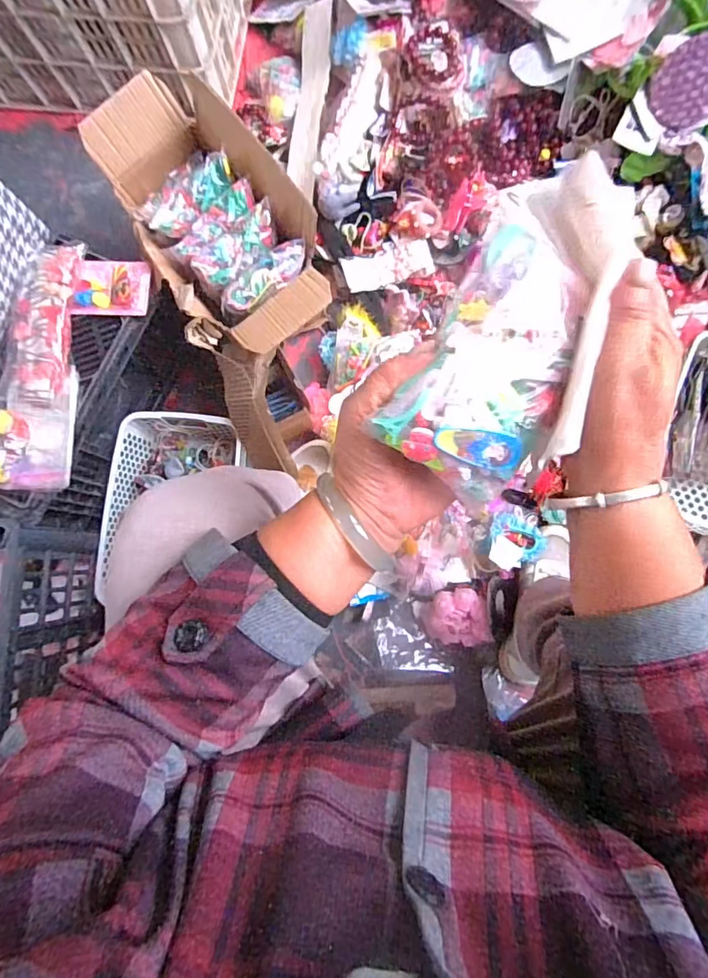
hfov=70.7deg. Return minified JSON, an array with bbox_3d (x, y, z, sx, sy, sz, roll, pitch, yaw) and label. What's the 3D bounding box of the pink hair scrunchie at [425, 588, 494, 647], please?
[{"bbox_3d":[0.155,0.196,0.758,0.089,0.044,0.086,-11,82,1],"label":"pink hair scrunchie"}]

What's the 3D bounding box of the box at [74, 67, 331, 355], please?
[{"bbox_3d":[-0.191,-0.366,0.689,0.197,0.108,0.388,-37,82,-2],"label":"box"}]

